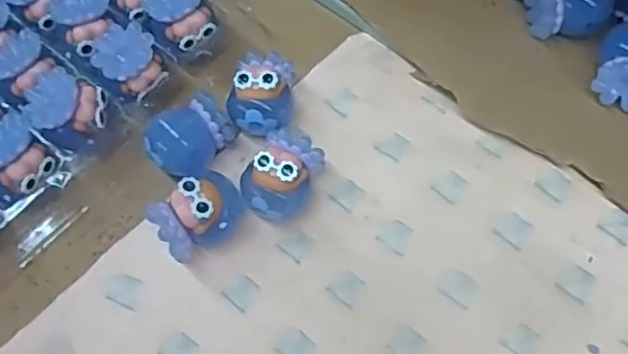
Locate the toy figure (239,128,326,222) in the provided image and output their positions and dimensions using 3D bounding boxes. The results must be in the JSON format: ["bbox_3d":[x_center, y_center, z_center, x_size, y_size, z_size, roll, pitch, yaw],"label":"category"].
[{"bbox_3d":[-0.019,0.001,0.374,0.037,0.034,0.051,23,70,16],"label":"toy figure"}]

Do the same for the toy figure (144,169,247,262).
[{"bbox_3d":[-0.066,0.023,0.365,0.039,0.039,0.053,32,70,17],"label":"toy figure"}]

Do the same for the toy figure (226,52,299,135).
[{"bbox_3d":[-0.032,-0.049,0.402,0.038,0.037,0.053,9,65,7],"label":"toy figure"}]

